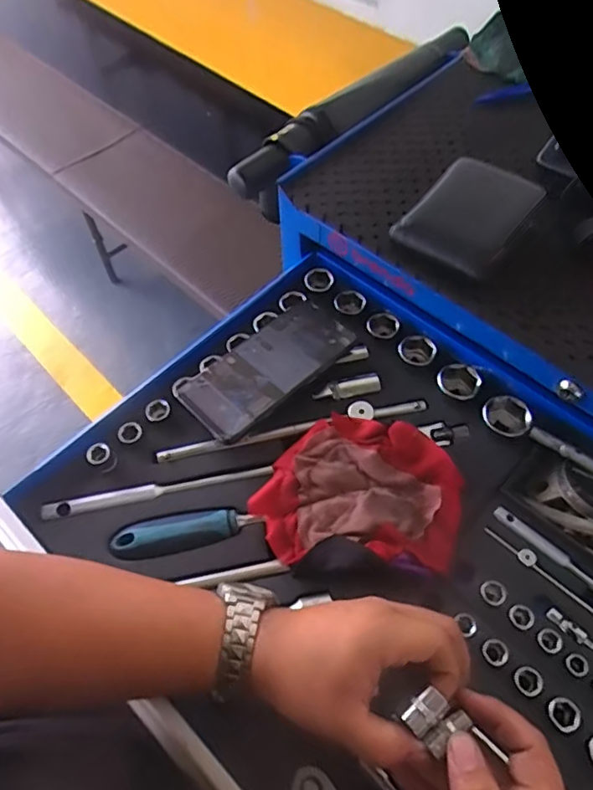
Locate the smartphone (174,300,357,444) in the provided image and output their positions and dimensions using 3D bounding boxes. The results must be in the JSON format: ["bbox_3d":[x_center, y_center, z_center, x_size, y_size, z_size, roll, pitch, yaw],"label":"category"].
[{"bbox_3d":[-0.024,-0.027,0.522,0.165,0.013,0.074,-39,64,-21],"label":"smartphone"}]

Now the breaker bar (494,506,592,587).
[{"bbox_3d":[0.213,0.133,0.439,0.131,0.006,0.012,38,66,22],"label":"breaker bar"}]

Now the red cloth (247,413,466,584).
[{"bbox_3d":[0.054,0.083,0.458,0.160,0.021,0.141,14,59,10],"label":"red cloth"}]

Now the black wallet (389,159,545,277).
[{"bbox_3d":[0.150,-0.157,0.492,0.087,0.023,0.109,36,79,22],"label":"black wallet"}]

